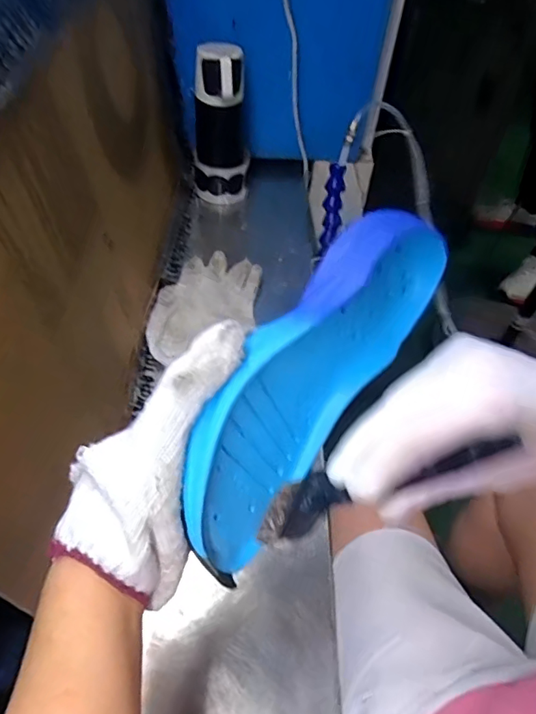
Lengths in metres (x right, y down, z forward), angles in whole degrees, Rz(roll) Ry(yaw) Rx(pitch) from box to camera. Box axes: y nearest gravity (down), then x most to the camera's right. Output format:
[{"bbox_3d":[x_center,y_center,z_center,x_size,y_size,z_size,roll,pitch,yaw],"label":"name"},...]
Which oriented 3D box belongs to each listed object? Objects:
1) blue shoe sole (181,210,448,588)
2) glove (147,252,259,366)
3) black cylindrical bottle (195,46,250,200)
[{"bbox_3d":[0.028,0.012,0.294,0.038,0.095,0.227,18,63,45],"label":"blue shoe sole"},{"bbox_3d":[-0.076,-0.057,0.616,0.108,0.031,0.177,20,53,12],"label":"glove"},{"bbox_3d":[-0.065,-0.317,0.704,0.076,0.204,0.072,2,51,-2],"label":"black cylindrical bottle"}]

